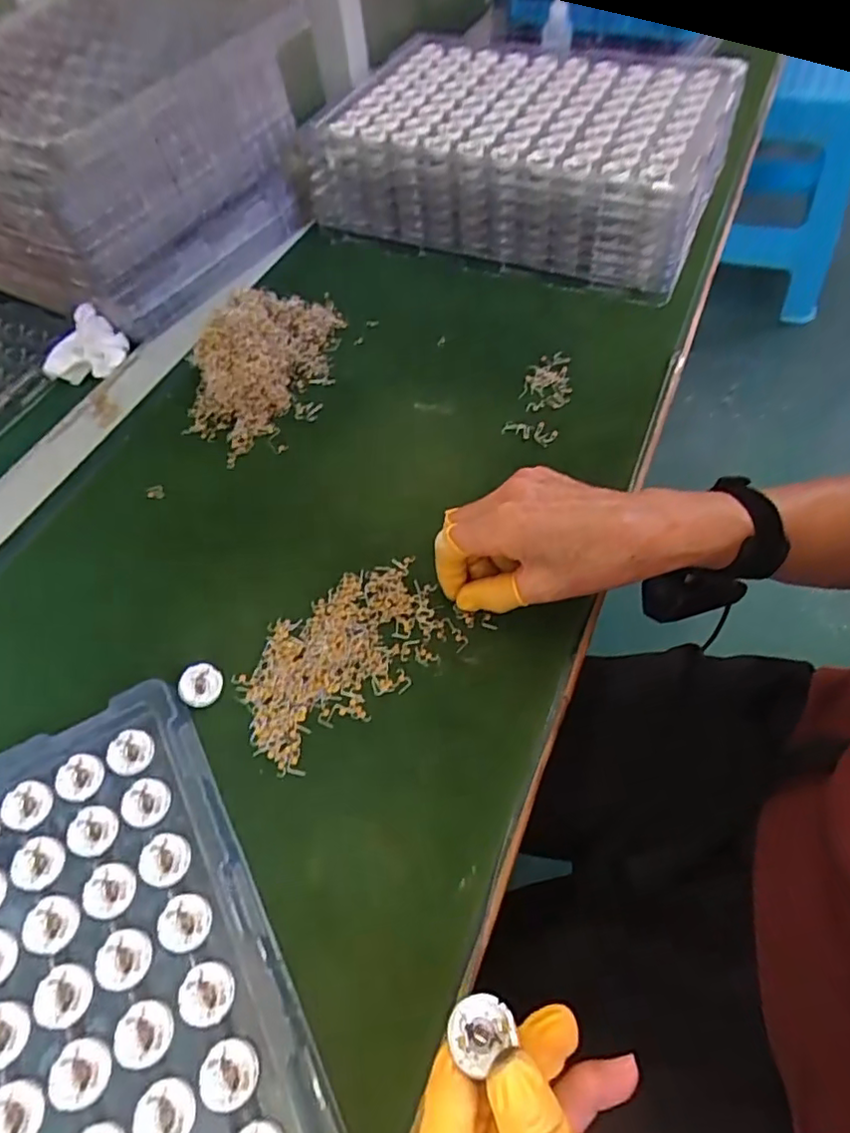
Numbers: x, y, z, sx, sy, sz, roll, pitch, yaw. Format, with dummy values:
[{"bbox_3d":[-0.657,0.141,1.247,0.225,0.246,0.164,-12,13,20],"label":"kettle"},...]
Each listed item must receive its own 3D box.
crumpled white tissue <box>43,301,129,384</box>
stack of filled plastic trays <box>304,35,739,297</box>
[{"bbox_3d":[-0.293,-0.193,0.542,0.053,0.030,0.062,8,56,11],"label":"crumpled white tissue"},{"bbox_3d":[0.095,-0.402,0.620,0.338,0.106,0.265,16,58,16],"label":"stack of filled plastic trays"}]

